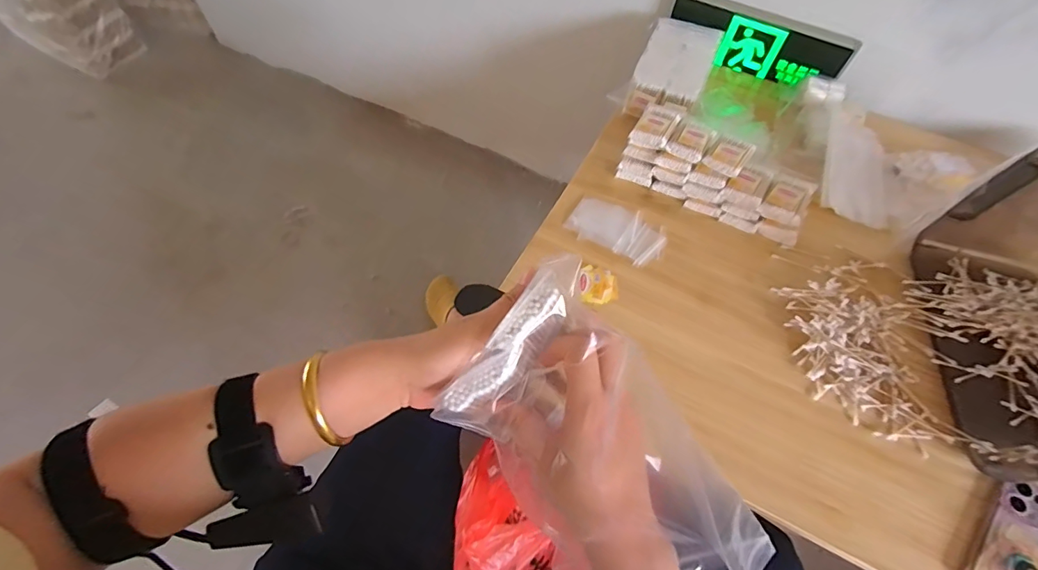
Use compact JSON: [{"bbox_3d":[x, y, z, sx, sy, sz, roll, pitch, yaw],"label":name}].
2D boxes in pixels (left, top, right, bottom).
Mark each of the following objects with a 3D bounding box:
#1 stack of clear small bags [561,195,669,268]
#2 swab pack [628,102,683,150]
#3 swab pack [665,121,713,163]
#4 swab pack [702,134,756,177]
[{"bbox_3d":[0.155,-0.087,0.745,0.150,0.013,0.083,27,62,14],"label":"stack of clear small bags"},{"bbox_3d":[0.223,-0.259,0.760,0.059,0.025,0.088,26,62,13],"label":"swab pack"},{"bbox_3d":[0.271,-0.227,0.738,0.053,0.012,0.073,30,63,15],"label":"swab pack"},{"bbox_3d":[0.324,-0.198,0.728,0.056,0.020,0.071,34,64,17],"label":"swab pack"}]

